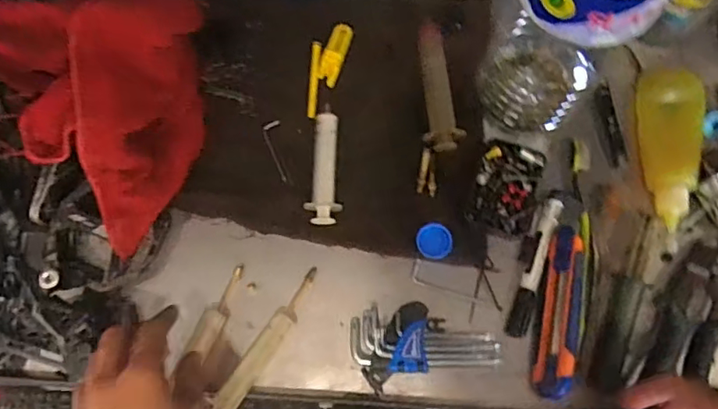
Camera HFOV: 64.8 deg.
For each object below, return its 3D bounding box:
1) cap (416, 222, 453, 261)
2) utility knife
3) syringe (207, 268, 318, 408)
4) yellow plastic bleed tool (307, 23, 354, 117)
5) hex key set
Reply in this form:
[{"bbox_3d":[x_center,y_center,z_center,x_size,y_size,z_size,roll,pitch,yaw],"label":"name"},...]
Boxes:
[{"bbox_3d":[0.070,0.034,0.526,0.031,0.009,0.032,-1,75,3],"label":"cap"},{"bbox_3d":[0.177,0.093,0.496,0.031,0.019,0.144,10,75,5],"label":"utility knife"},{"bbox_3d":[-0.082,0.124,0.503,0.023,0.015,0.154,30,64,9],"label":"syringe"},{"bbox_3d":[-0.036,-0.140,0.577,0.034,0.004,0.104,18,77,6],"label":"yellow plastic bleed tool"},{"bbox_3d":[0.056,0.118,0.501,0.122,0.020,0.070,-15,74,-1],"label":"hex key set"}]

